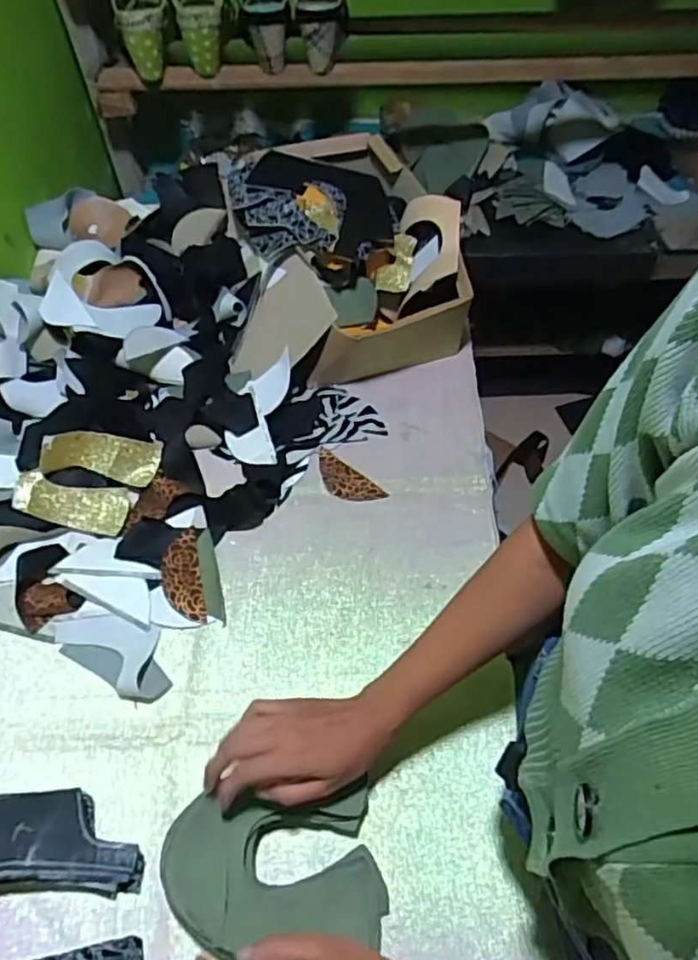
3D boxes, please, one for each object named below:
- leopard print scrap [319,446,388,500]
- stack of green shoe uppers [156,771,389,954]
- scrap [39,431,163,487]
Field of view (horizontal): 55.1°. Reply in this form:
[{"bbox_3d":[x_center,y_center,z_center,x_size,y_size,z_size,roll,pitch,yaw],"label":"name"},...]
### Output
[{"bbox_3d":[-0.006,0.002,0.776,0.093,0.006,0.040,34,64,19],"label":"leopard print scrap"},{"bbox_3d":[-0.060,0.317,0.550,0.170,0.056,0.104,-4,58,-2],"label":"stack of green shoe uppers"},{"bbox_3d":[-0.274,-0.026,0.741,0.121,0.051,0.011,9,12,-14],"label":"scrap"}]

